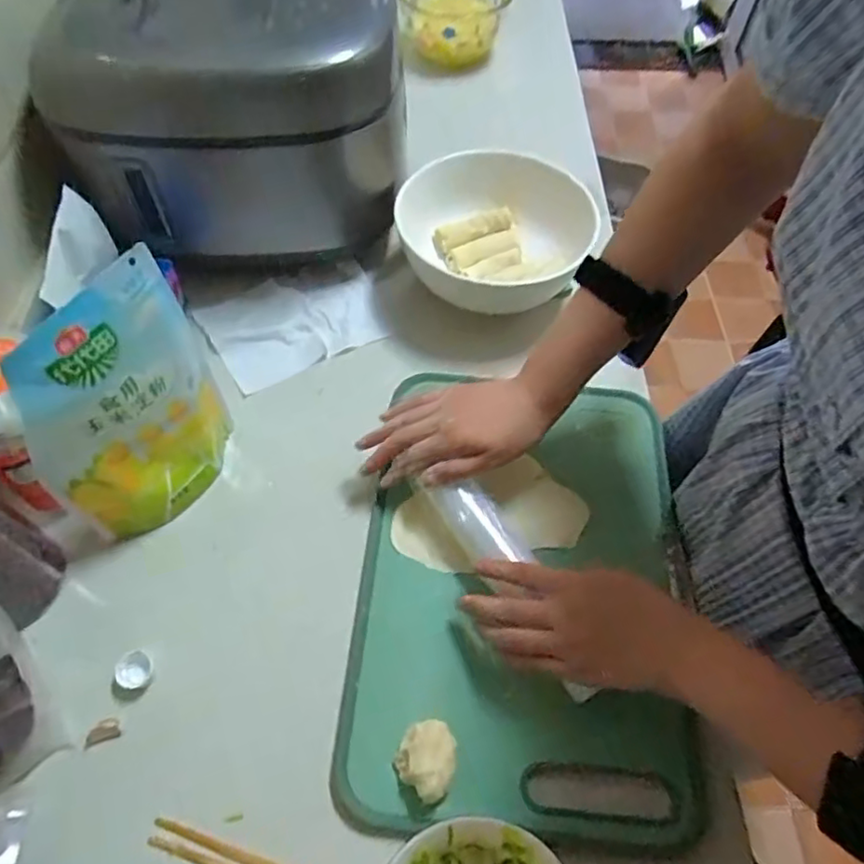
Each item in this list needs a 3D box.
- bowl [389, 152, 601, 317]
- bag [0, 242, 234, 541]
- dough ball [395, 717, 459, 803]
[{"bbox_3d":[0.070,-0.195,0.651,0.196,0.090,0.187,1,57,-1],"label":"bowl"},{"bbox_3d":[-0.214,-0.011,0.458,0.040,0.201,0.141,30,62,17],"label":"bag"},{"bbox_3d":[-0.004,0.218,0.418,0.038,0.029,0.046,13,58,7],"label":"dough ball"}]

